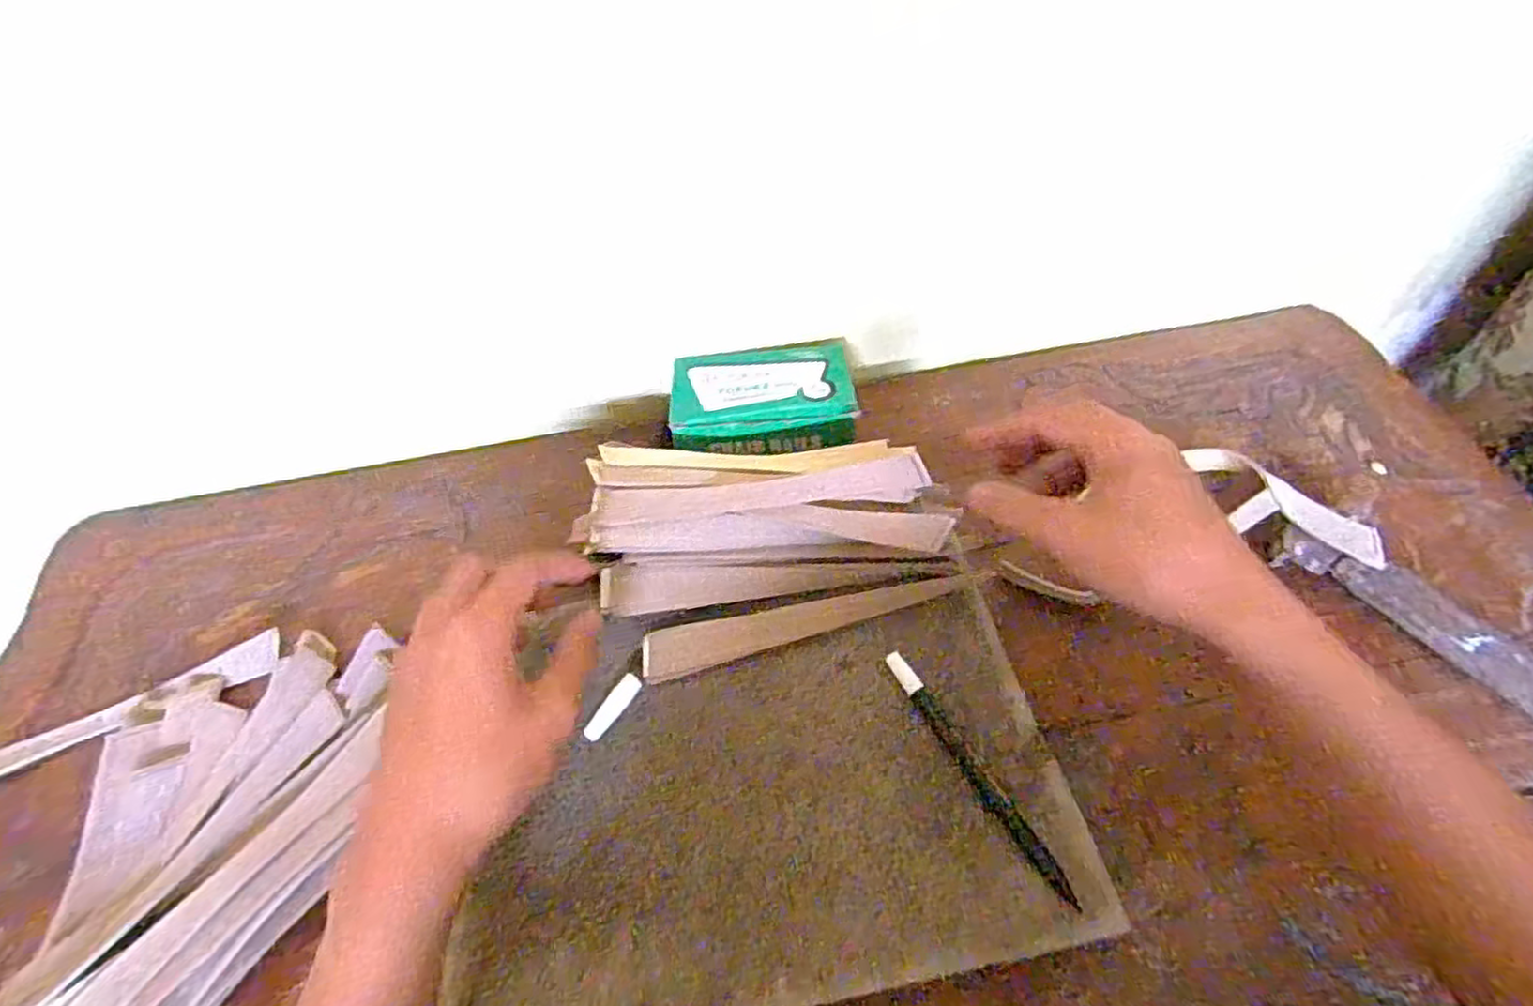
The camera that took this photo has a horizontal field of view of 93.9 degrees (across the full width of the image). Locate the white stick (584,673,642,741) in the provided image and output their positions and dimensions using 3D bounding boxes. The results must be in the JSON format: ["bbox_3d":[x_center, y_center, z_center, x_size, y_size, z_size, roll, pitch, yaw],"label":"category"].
[{"bbox_3d":[-0.079,0.104,0.368,0.009,0.007,0.038,28,60,22],"label":"white stick"}]

